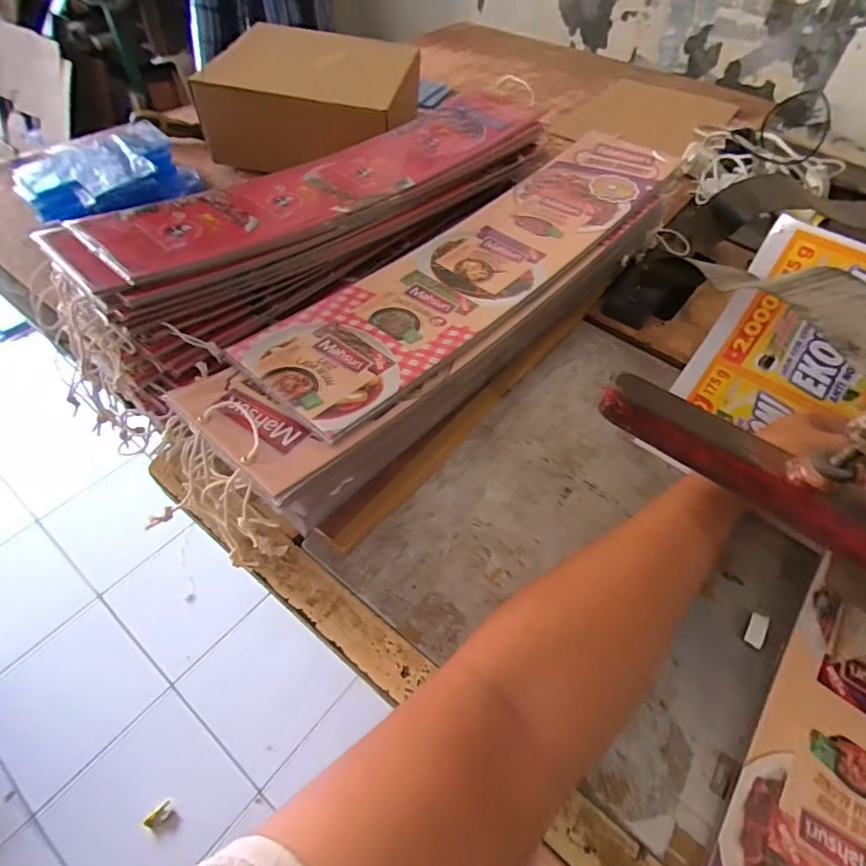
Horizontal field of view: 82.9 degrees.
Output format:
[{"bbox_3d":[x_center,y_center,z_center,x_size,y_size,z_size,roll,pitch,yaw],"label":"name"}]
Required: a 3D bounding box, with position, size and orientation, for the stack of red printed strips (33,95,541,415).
[{"bbox_3d":[-0.094,-0.243,0.523,0.158,0.079,0.567,34,58,19],"label":"stack of red printed strips"}]

